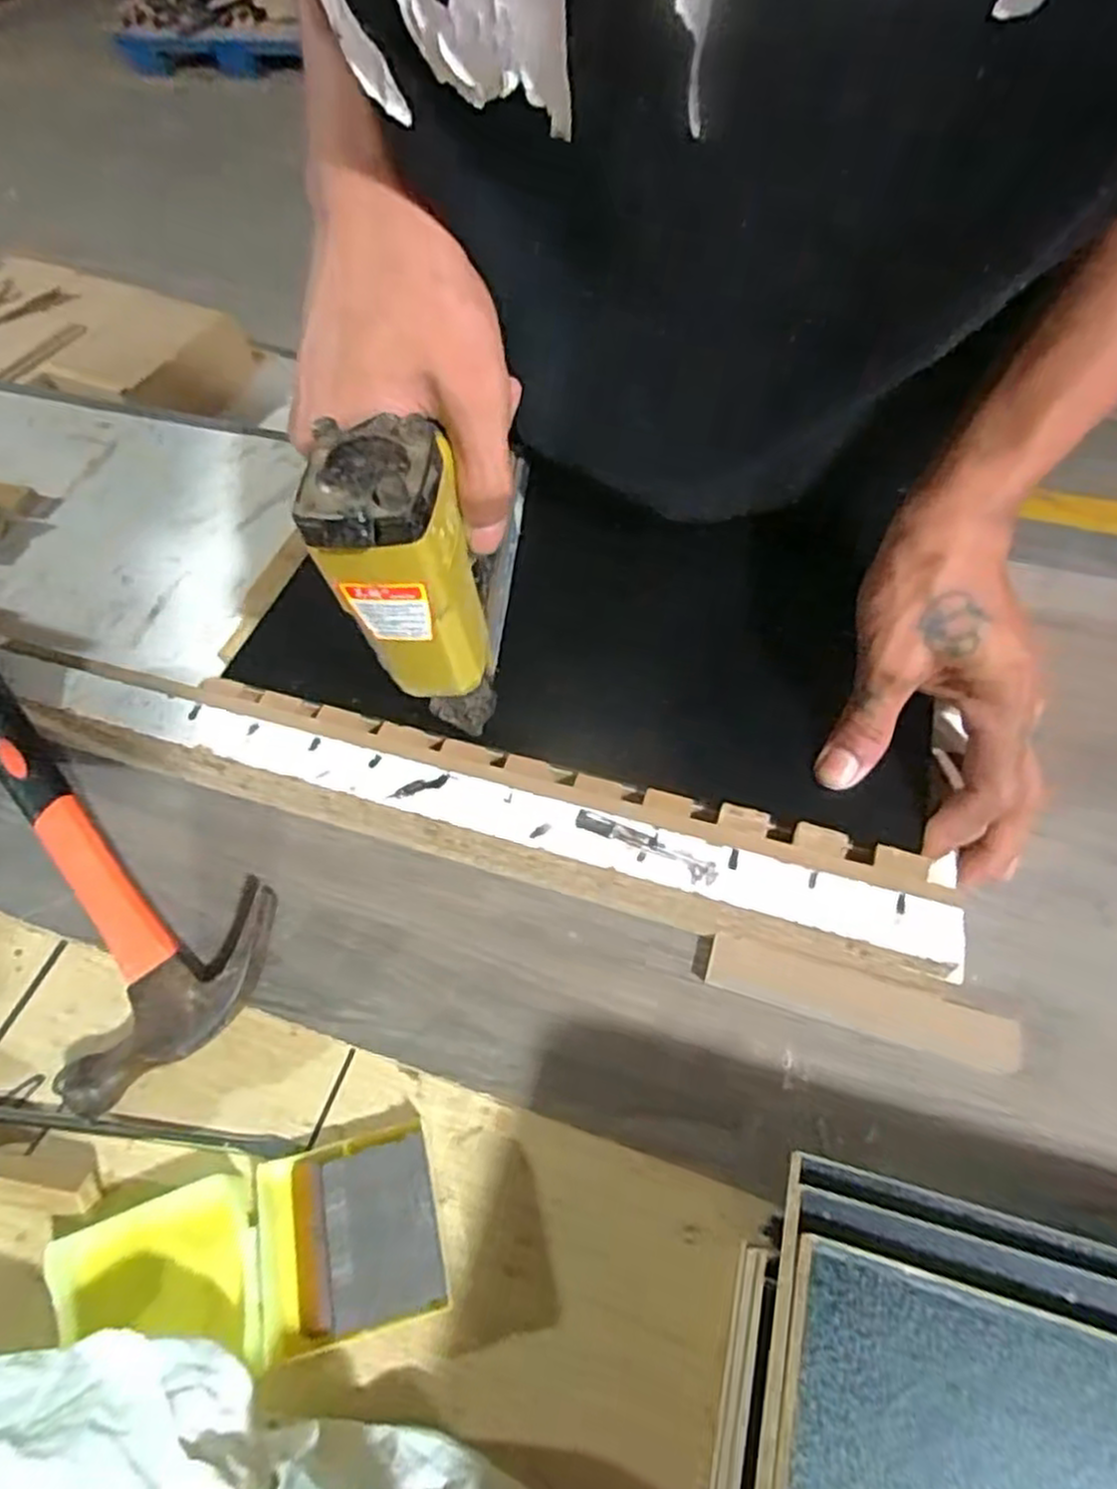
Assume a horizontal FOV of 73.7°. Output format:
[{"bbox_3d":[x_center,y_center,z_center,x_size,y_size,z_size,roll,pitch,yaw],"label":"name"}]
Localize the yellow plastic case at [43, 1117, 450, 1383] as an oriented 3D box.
[{"bbox_3d":[-0.114,0.190,0.272,0.129,0.018,0.063,-14,58,-5],"label":"yellow plastic case"}]

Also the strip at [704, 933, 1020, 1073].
[{"bbox_3d":[0.123,0.106,0.308,0.122,0.006,0.022,14,60,12],"label":"strip"}]

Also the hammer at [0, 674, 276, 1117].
[{"bbox_3d":[-0.232,0.030,0.343,0.098,0.032,0.255,-37,78,-17],"label":"hammer"}]

